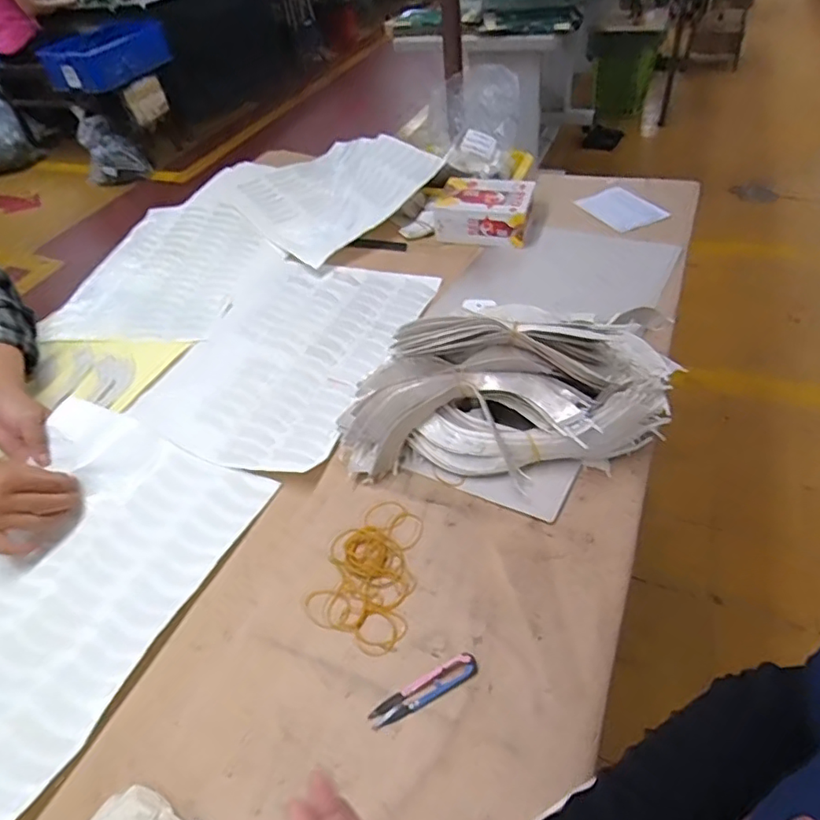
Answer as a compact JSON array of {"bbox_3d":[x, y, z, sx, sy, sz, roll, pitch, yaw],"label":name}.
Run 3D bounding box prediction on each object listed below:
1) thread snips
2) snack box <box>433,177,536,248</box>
[{"bbox_3d":[0.013,0.239,0.491,0.100,0.010,0.022,-23,47,-16],"label":"thread snips"},{"bbox_3d":[0.124,-0.351,1.019,0.176,0.075,0.115,10,47,16],"label":"snack box"}]

